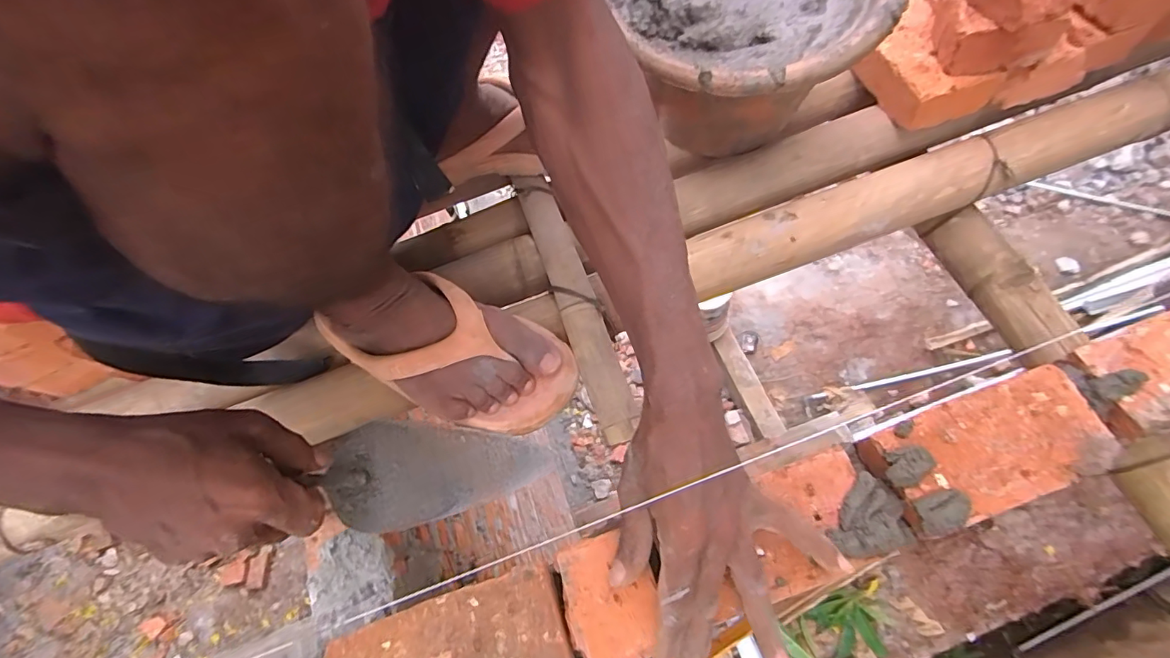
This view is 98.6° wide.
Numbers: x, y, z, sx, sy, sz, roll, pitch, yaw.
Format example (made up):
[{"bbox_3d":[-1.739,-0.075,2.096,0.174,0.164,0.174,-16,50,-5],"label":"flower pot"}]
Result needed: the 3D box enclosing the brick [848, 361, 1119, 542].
[{"bbox_3d":[0.304,0.092,0.385,0.166,0.036,0.079,-20,64,-3],"label":"brick"}]

